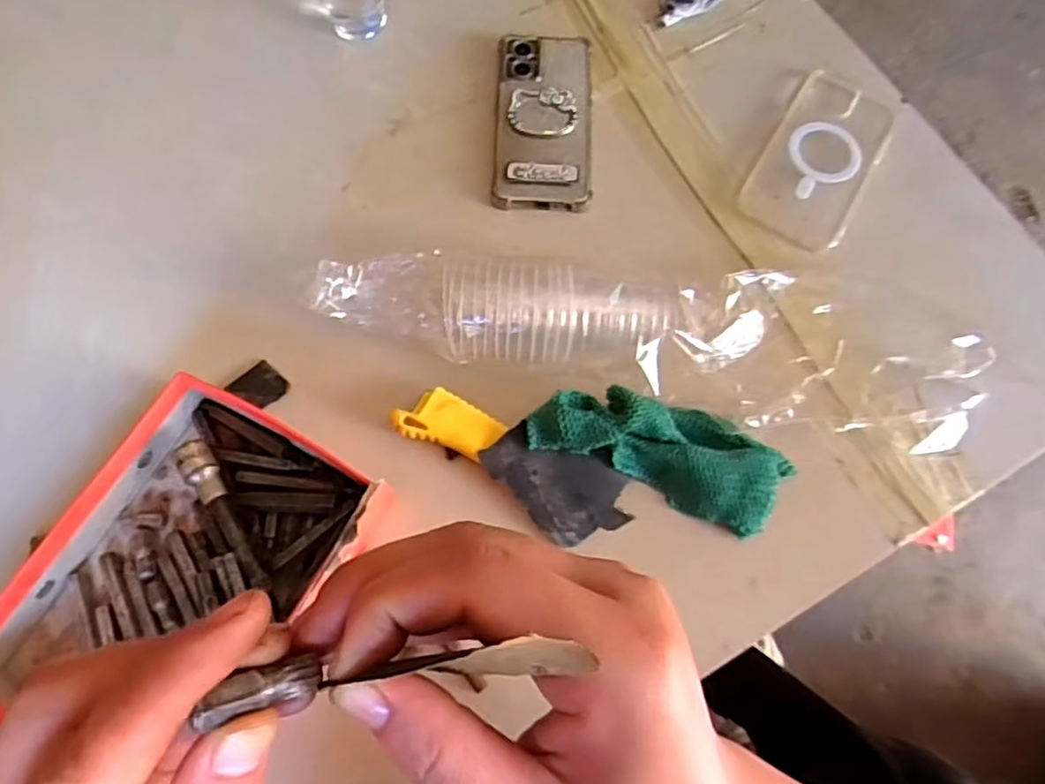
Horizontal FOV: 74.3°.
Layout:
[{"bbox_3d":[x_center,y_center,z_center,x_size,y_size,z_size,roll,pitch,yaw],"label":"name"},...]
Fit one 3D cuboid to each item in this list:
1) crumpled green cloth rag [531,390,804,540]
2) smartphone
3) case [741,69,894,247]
[{"bbox_3d":[0.090,0.036,0.447,0.167,0.037,0.067,19,70,-7],"label":"crumpled green cloth rag"},{"bbox_3d":[0.017,-0.216,0.548,0.074,0.019,0.160,2,70,-2],"label":"smartphone"},{"bbox_3d":[0.239,-0.188,0.551,0.080,0.007,0.165,30,72,8],"label":"case"}]

